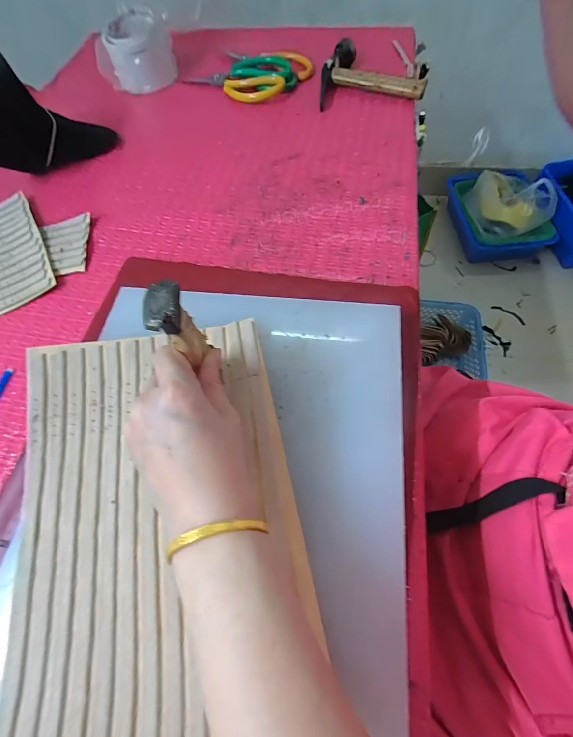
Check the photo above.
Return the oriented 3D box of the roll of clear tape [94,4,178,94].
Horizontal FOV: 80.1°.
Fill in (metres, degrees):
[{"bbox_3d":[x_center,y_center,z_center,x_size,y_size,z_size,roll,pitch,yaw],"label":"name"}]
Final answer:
[{"bbox_3d":[-0.233,-0.484,0.522,0.095,0.072,0.083,24,68,14],"label":"roll of clear tape"}]

